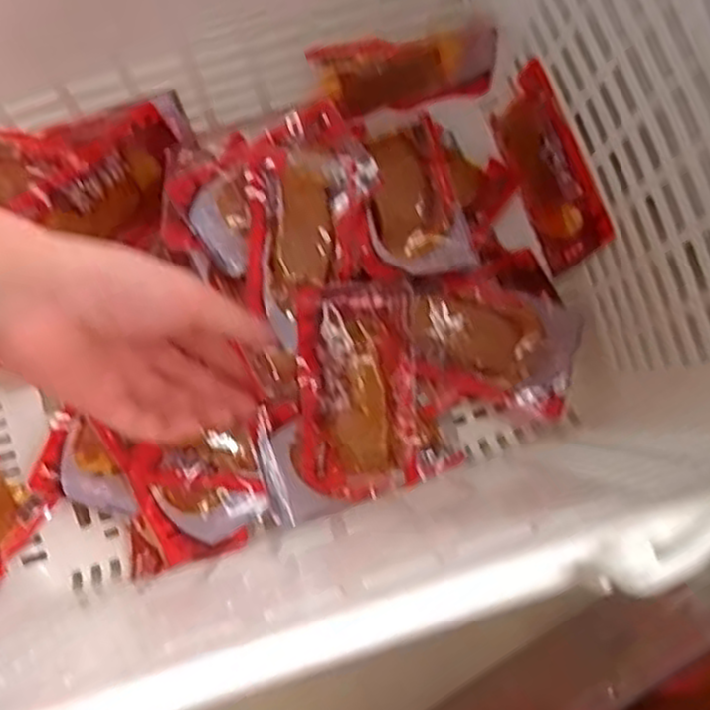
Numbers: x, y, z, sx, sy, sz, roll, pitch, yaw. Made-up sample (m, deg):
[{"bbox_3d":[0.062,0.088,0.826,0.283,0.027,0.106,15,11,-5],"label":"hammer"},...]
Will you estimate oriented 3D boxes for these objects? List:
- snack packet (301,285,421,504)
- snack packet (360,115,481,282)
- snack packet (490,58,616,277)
[{"bbox_3d":[0.001,0.022,0.425,0.061,0.025,0.116,-4,80,-2],"label":"snack packet"},{"bbox_3d":[0.033,-0.094,0.445,0.063,0.019,0.101,-8,80,-2],"label":"snack packet"},{"bbox_3d":[0.114,-0.107,0.438,0.012,0.064,0.109,-19,81,-21],"label":"snack packet"}]

